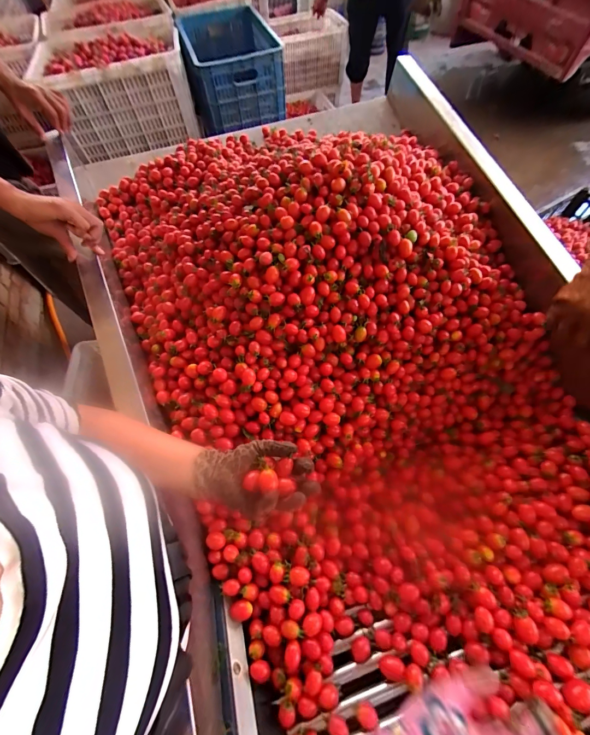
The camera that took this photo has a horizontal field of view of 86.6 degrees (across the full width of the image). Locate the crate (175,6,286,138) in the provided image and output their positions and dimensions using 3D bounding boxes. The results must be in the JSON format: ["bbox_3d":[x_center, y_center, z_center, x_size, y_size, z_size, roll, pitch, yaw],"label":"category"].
[{"bbox_3d":[-0.270,-1.274,1.337,0.374,0.233,0.654,-14,61,-5],"label":"crate"}]

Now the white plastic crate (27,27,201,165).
[{"bbox_3d":[-0.662,-1.051,1.215,0.494,0.270,0.314,-17,61,-7],"label":"white plastic crate"}]

